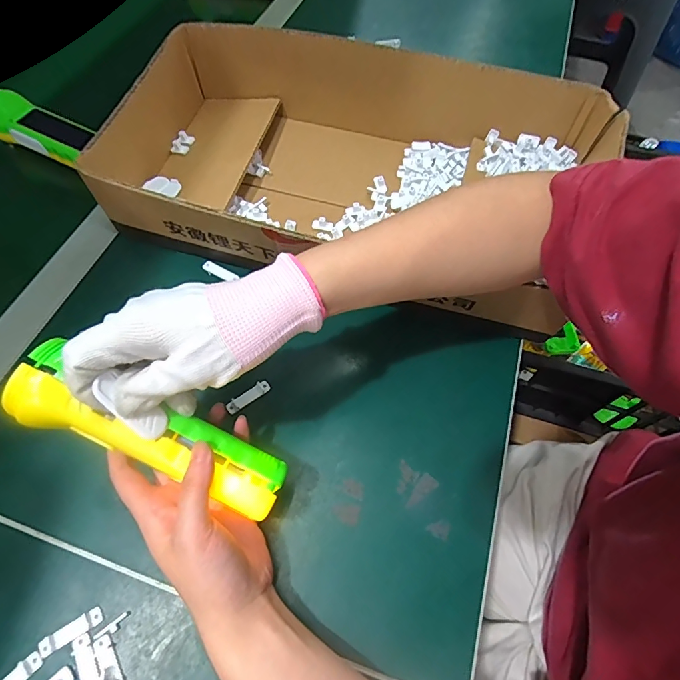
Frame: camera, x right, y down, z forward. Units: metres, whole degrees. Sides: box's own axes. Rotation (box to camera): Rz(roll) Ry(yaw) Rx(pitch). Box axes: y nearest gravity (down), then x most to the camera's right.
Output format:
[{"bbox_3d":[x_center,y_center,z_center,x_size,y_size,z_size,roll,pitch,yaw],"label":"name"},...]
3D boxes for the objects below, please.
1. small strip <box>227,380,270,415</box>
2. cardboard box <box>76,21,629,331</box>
[{"bbox_3d":[-0.072,0.045,0.339,0.036,0.004,0.010,-34,67,-18],"label":"small strip"},{"bbox_3d":[0.013,-0.153,0.396,0.420,0.105,0.225,13,62,6],"label":"cardboard box"}]

